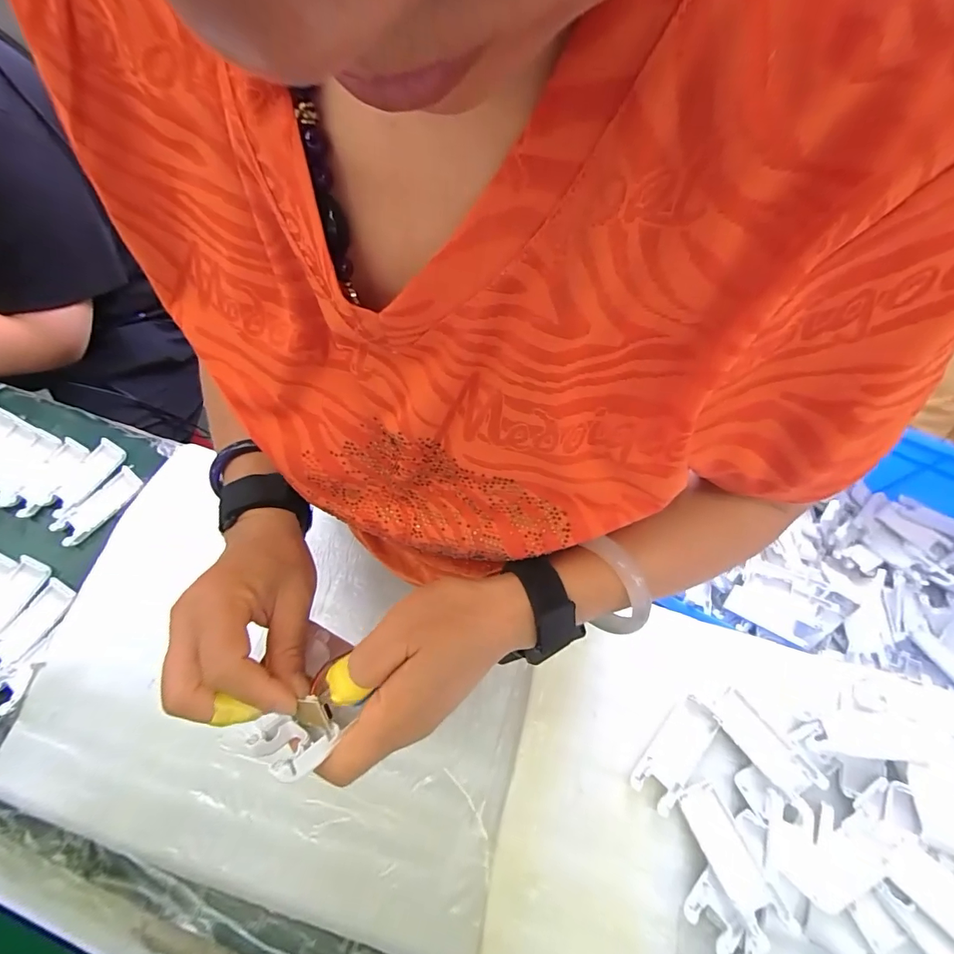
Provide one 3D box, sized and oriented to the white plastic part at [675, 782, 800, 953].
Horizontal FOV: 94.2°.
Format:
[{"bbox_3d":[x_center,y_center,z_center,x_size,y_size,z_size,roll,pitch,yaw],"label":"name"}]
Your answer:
[{"bbox_3d":[0.222,0.332,0.386,0.041,0.014,0.103,-18,48,-8],"label":"white plastic part"}]

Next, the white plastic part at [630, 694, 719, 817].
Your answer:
[{"bbox_3d":[0.192,0.264,0.426,0.102,0.010,0.043,-42,72,-17],"label":"white plastic part"}]

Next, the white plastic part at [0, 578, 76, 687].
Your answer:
[{"bbox_3d":[-0.501,0.173,0.490,0.044,0.013,0.115,22,67,10],"label":"white plastic part"}]

